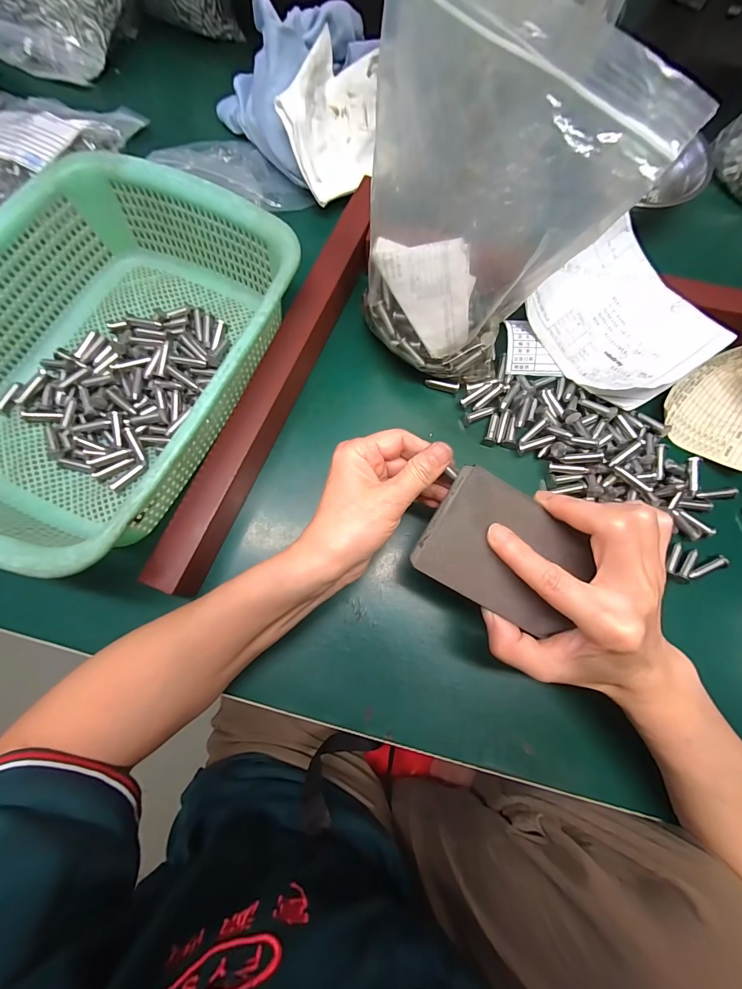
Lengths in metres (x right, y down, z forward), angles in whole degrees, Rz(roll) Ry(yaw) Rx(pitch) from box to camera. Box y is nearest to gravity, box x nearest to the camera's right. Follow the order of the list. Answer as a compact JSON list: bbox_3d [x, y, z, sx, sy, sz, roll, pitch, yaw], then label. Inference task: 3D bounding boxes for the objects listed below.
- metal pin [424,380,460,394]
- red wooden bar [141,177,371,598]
[{"bbox_3d":[0.063,-0.096,0.320,0.030,0.008,0.006,16,76,16],"label":"metal pin"},{"bbox_3d":[-0.074,-0.095,0.297,0.031,0.038,0.355,23,77,3],"label":"red wooden bar"}]

